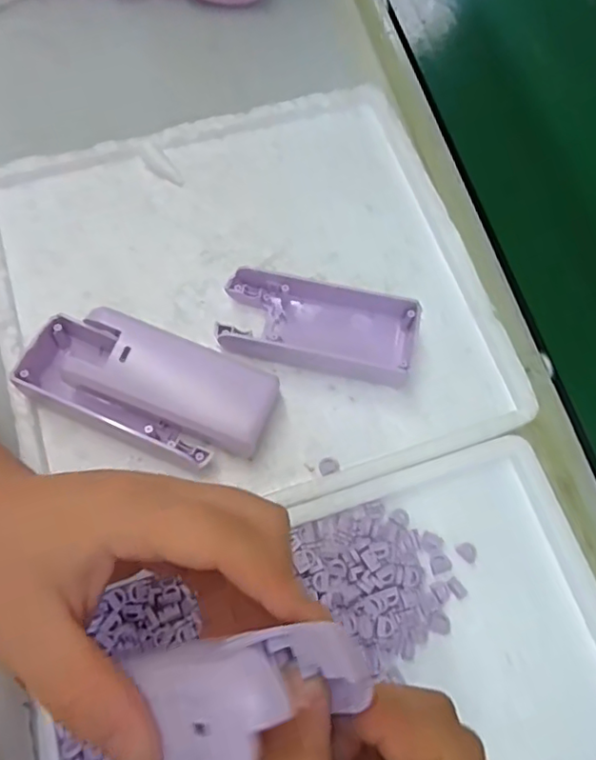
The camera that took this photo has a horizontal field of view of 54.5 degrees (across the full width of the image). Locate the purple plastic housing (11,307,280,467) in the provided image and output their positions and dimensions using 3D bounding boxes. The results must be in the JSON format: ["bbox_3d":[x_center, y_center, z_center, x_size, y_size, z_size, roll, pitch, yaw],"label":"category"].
[{"bbox_3d":[-0.077,0.004,0.304,0.125,0.034,0.058,21,69,5],"label":"purple plastic housing"}]

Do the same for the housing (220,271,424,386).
[{"bbox_3d":[0.013,-0.028,0.325,0.108,0.027,0.046,10,69,1],"label":"housing"}]

